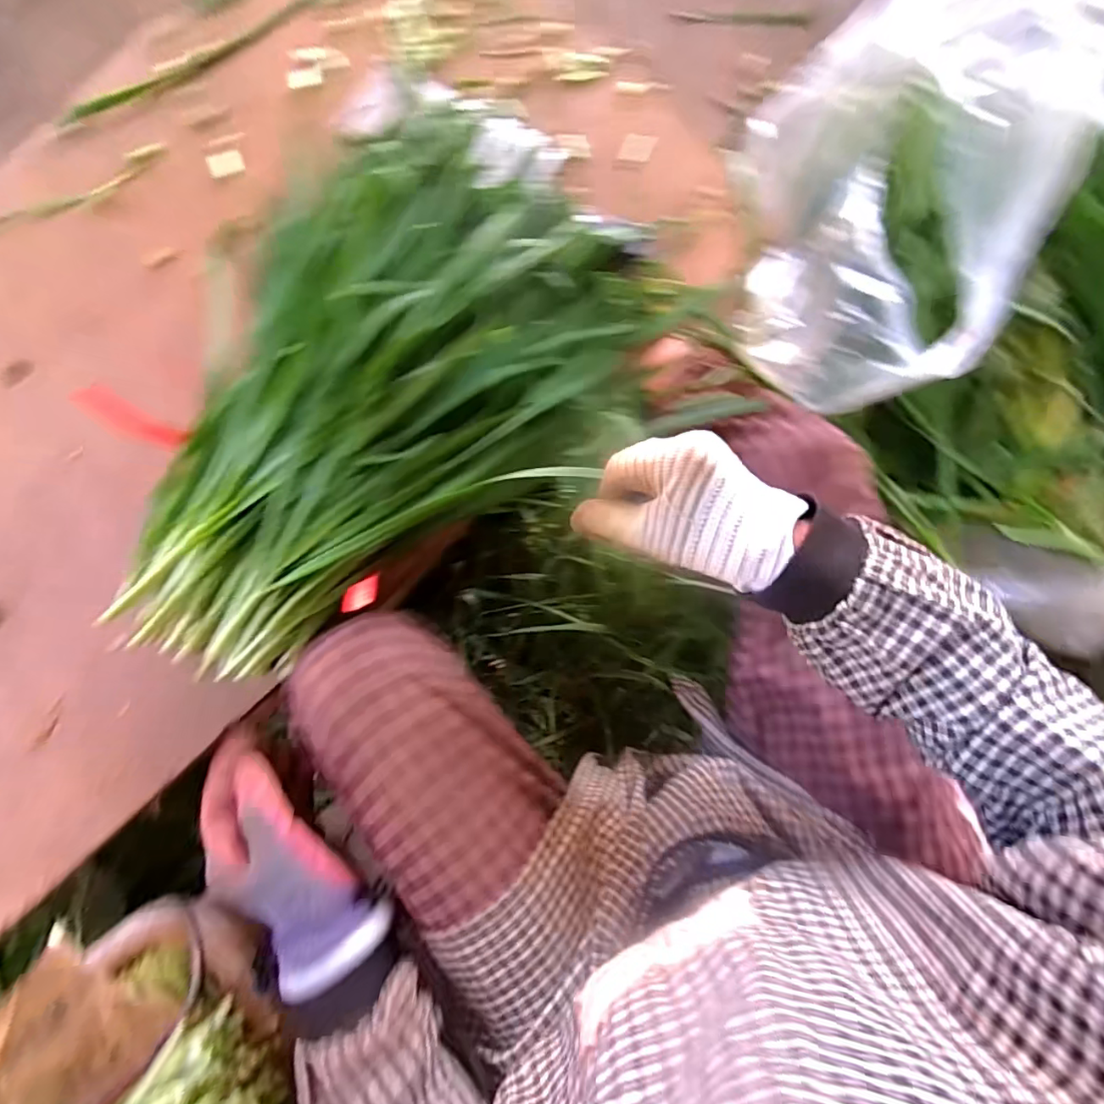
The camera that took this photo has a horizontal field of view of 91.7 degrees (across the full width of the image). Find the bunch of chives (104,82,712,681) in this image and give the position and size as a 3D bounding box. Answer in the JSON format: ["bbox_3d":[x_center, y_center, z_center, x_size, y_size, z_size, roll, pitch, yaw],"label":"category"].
[{"bbox_3d":[-0.132,-0.114,0.382,0.304,0.087,0.421,40,92,6],"label":"bunch of chives"}]

